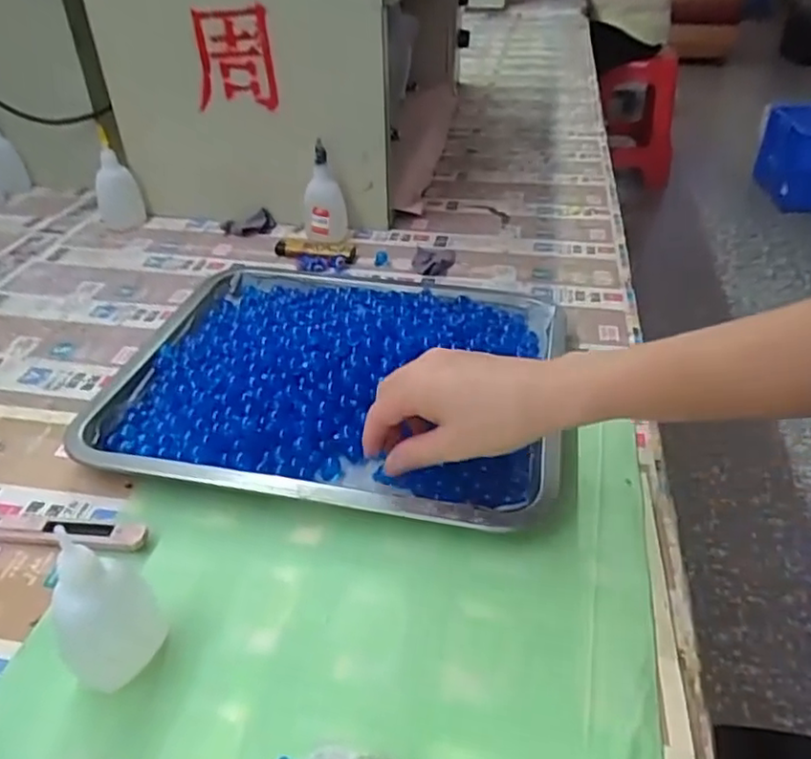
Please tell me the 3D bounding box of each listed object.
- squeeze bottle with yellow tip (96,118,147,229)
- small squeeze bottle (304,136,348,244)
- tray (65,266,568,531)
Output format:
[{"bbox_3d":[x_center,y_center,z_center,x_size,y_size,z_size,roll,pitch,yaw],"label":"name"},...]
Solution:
[{"bbox_3d":[-0.319,-0.219,0.704,0.041,0.097,0.035,-28,44,-31],"label":"squeeze bottle with yellow tip"},{"bbox_3d":[-0.084,-0.191,0.658,0.044,0.092,0.034,-6,37,-5],"label":"small squeeze bottle"},{"bbox_3d":[-0.055,-0.018,0.473,0.331,0.048,0.264,6,38,10],"label":"tray"}]

